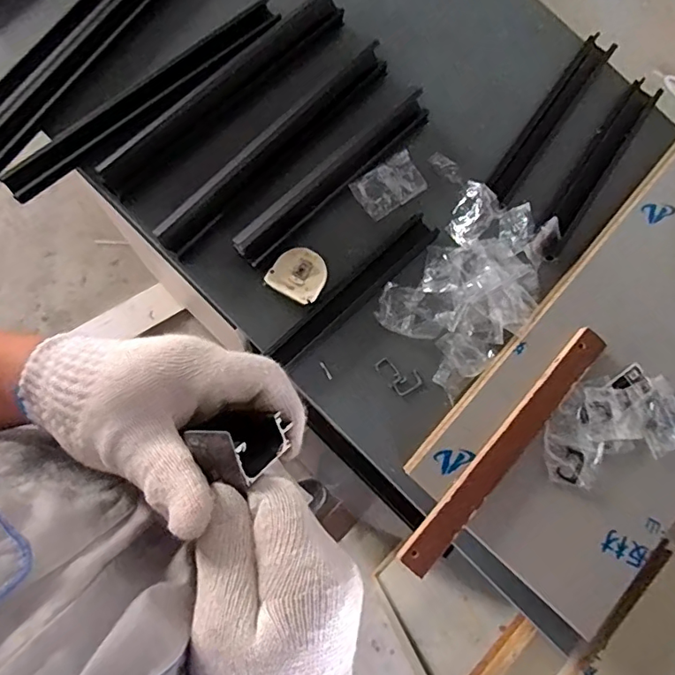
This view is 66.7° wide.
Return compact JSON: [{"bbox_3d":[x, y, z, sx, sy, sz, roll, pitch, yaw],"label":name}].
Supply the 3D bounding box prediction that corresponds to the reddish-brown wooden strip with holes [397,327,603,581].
[{"bbox_3d":[0.196,0.129,0.600,0.035,0.023,0.346,42,80,3],"label":"reddish-brown wooden strip with holes"}]

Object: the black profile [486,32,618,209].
[{"bbox_3d":[0.298,-0.309,0.723,0.040,0.015,0.300,36,80,1],"label":"black profile"}]

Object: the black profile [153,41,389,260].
[{"bbox_3d":[-0.079,-0.249,0.663,0.382,0.027,0.037,-44,87,-10],"label":"black profile"}]

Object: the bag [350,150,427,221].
[{"bbox_3d":[0.069,-0.203,0.688,0.095,0.004,0.060,-34,95,-10],"label":"bag"}]

